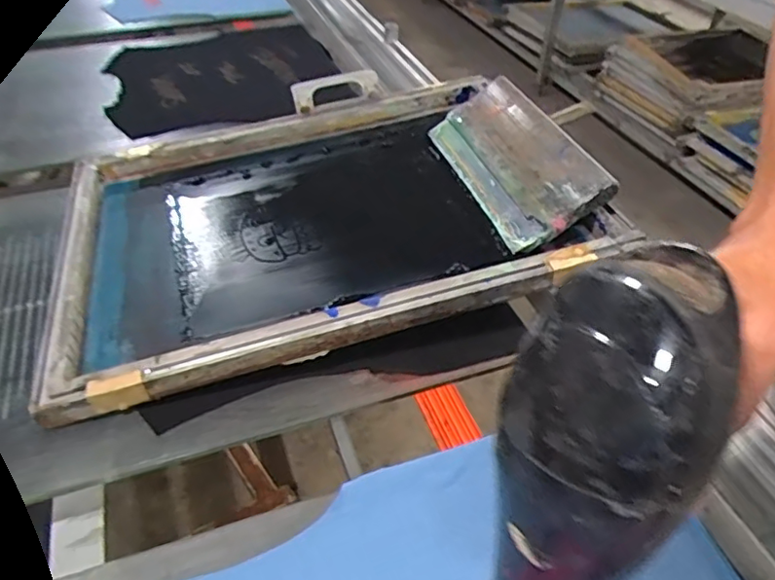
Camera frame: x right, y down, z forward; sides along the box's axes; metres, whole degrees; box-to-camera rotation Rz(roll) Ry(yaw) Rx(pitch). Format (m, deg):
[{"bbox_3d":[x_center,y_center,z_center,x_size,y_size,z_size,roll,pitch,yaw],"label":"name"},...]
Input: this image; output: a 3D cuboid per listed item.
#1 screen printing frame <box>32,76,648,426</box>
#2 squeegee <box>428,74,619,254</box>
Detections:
[{"bbox_3d":[-0.076,-0.101,0.649,0.558,0.061,0.403,-15,47,-8],"label":"screen printing frame"},{"bbox_3d":[0.138,-0.151,0.665,0.117,0.022,0.254,-37,48,11],"label":"squeegee"}]

